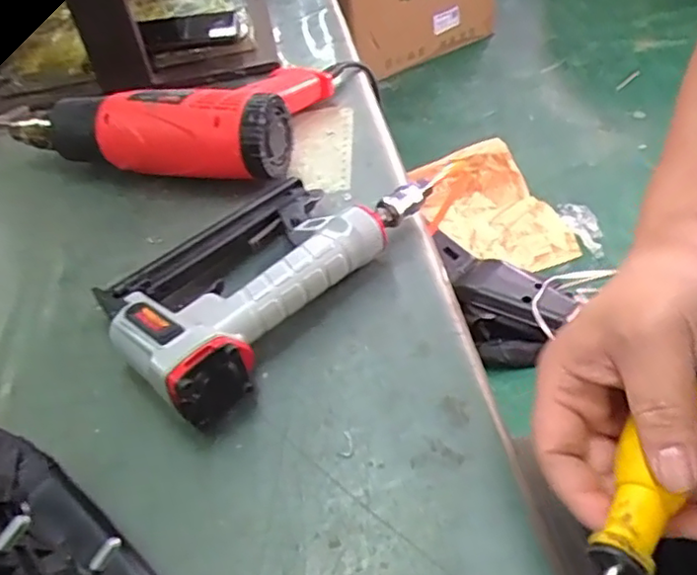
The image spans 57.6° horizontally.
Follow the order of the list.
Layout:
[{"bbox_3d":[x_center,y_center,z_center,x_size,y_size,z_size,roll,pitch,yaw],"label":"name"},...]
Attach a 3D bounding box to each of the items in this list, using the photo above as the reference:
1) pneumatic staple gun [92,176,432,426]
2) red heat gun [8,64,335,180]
[{"bbox_3d":[-0.058,-0.023,0.437,0.123,0.049,0.247,24,53,28],"label":"pneumatic staple gun"},{"bbox_3d":[-0.168,-0.178,0.594,0.264,0.074,0.178,8,47,15],"label":"red heat gun"}]

